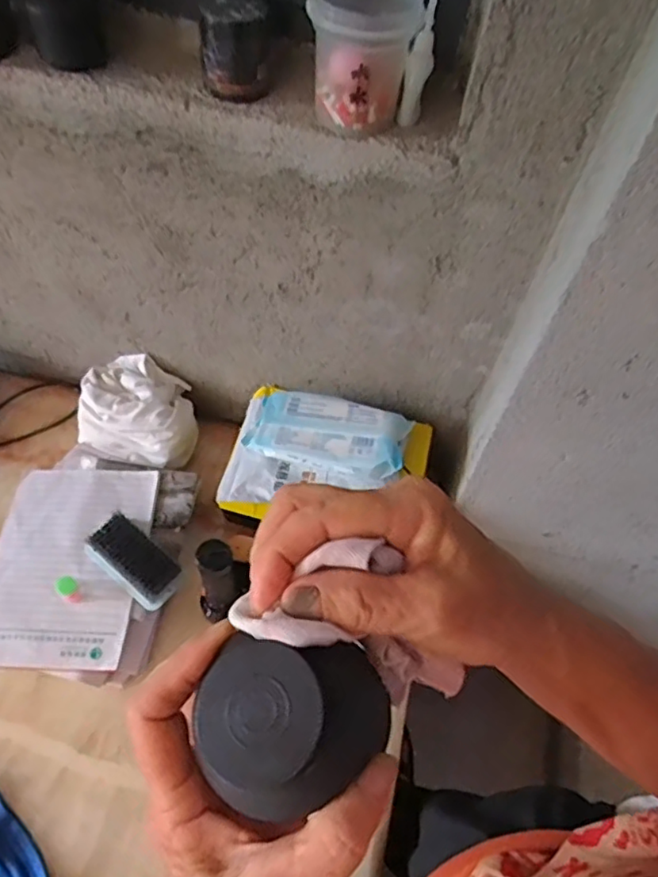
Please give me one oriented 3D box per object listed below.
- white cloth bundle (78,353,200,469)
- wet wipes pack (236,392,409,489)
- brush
[{"bbox_3d":[-0.273,-0.034,0.888,0.167,0.088,0.134,20,56,9],"label":"white cloth bundle"},{"bbox_3d":[0.001,-0.010,0.778,0.198,0.042,0.107,14,55,4],"label":"wet wipes pack"},{"bbox_3d":[-0.237,0.140,0.740,0.130,0.042,0.064,36,60,18],"label":"brush"}]

